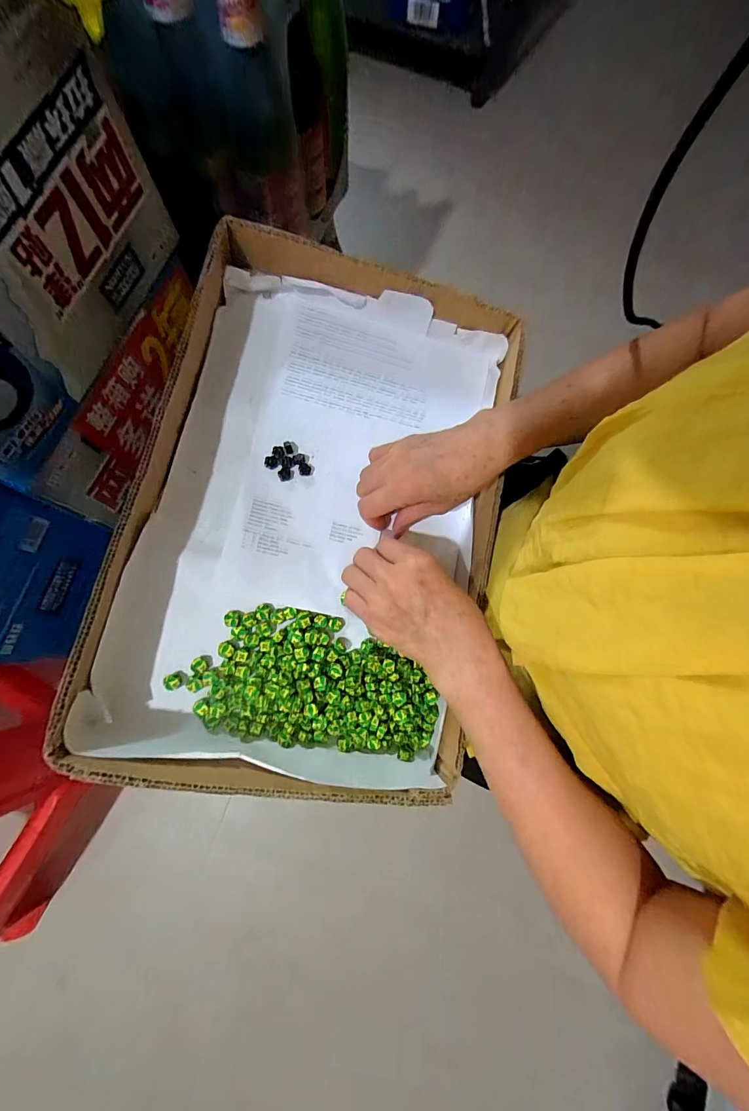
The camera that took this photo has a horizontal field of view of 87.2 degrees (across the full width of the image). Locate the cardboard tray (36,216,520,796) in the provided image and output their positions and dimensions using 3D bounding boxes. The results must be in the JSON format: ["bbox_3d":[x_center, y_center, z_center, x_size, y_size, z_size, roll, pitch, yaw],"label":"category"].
[{"bbox_3d":[-0.036,-0.045,0.330,0.268,0.100,0.431,11,80,1],"label":"cardboard tray"}]

